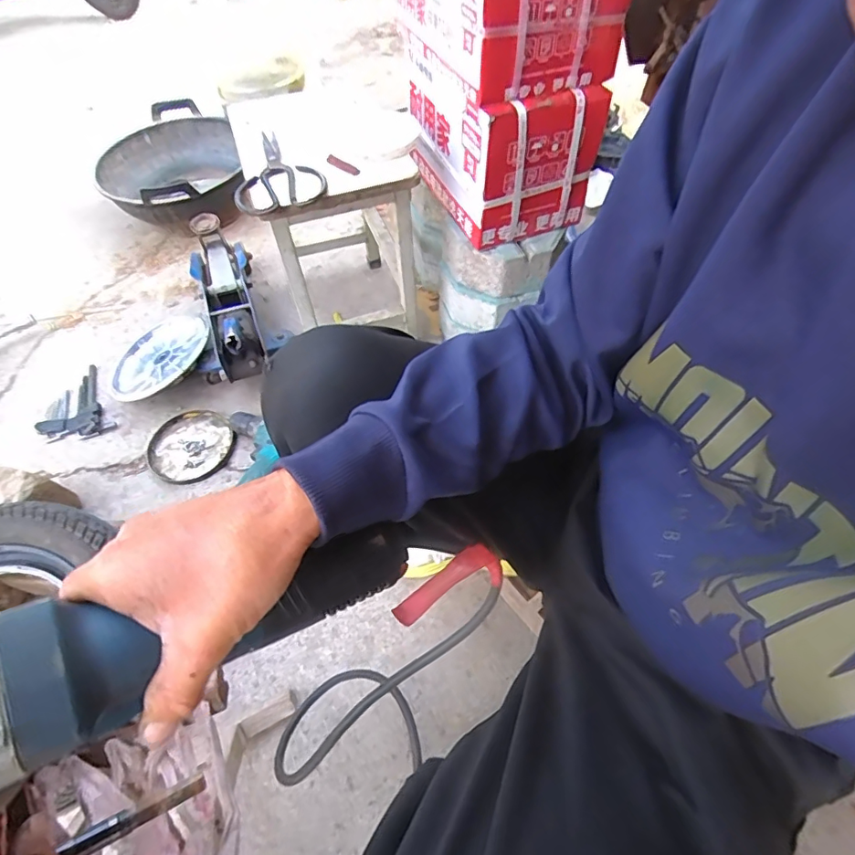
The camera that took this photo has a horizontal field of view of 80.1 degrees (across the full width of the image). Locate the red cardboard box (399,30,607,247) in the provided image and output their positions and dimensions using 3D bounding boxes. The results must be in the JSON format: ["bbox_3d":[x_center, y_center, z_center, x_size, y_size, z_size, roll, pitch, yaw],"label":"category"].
[{"bbox_3d":[0.106,-0.494,0.841,0.201,0.200,0.321,-22,58,-14],"label":"red cardboard box"}]

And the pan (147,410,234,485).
[{"bbox_3d":[-0.418,0.032,0.901,0.143,0.011,0.143,-1,57,2],"label":"pan"}]

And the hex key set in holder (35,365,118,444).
[{"bbox_3d":[-0.664,-0.036,0.950,0.114,0.022,0.173,-30,61,-15],"label":"hex key set in holder"}]

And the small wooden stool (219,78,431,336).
[{"bbox_3d":[-0.155,-0.335,0.946,0.196,0.360,0.305,-19,58,-12],"label":"small wooden stool"}]

